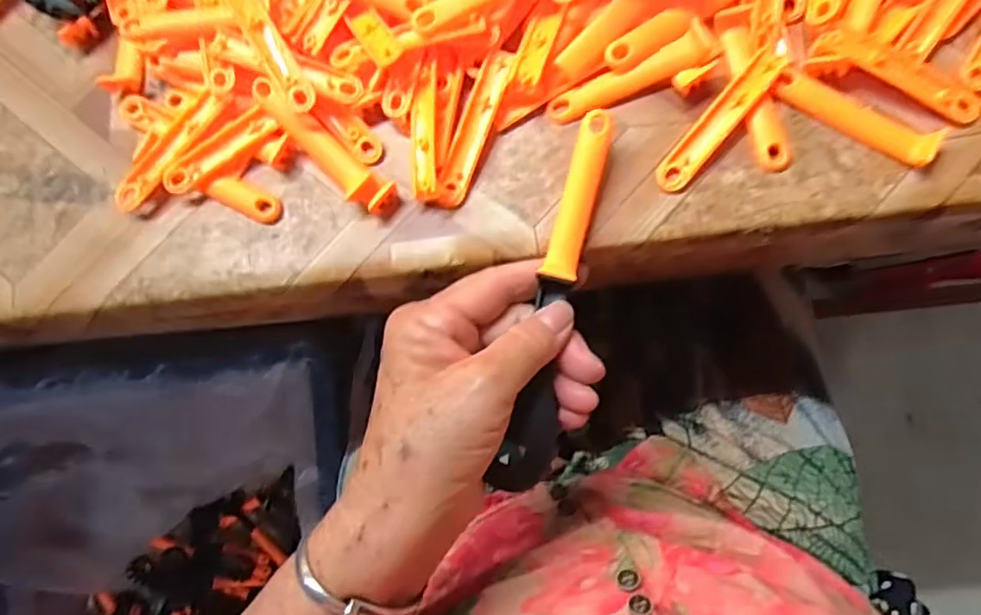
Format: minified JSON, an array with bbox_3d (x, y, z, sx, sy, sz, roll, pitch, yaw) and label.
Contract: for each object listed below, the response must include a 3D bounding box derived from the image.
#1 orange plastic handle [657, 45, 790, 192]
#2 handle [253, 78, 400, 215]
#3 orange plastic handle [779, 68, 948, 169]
[{"bbox_3d":[0.107,-0.088,0.271,0.015,0.010,0.083,41,88,10],"label":"orange plastic handle"},{"bbox_3d":[-0.081,-0.076,0.285,0.085,0.016,0.017,41,88,10],"label":"handle"},{"bbox_3d":[0.164,-0.087,0.266,0.071,0.012,0.016,35,87,9],"label":"orange plastic handle"}]

